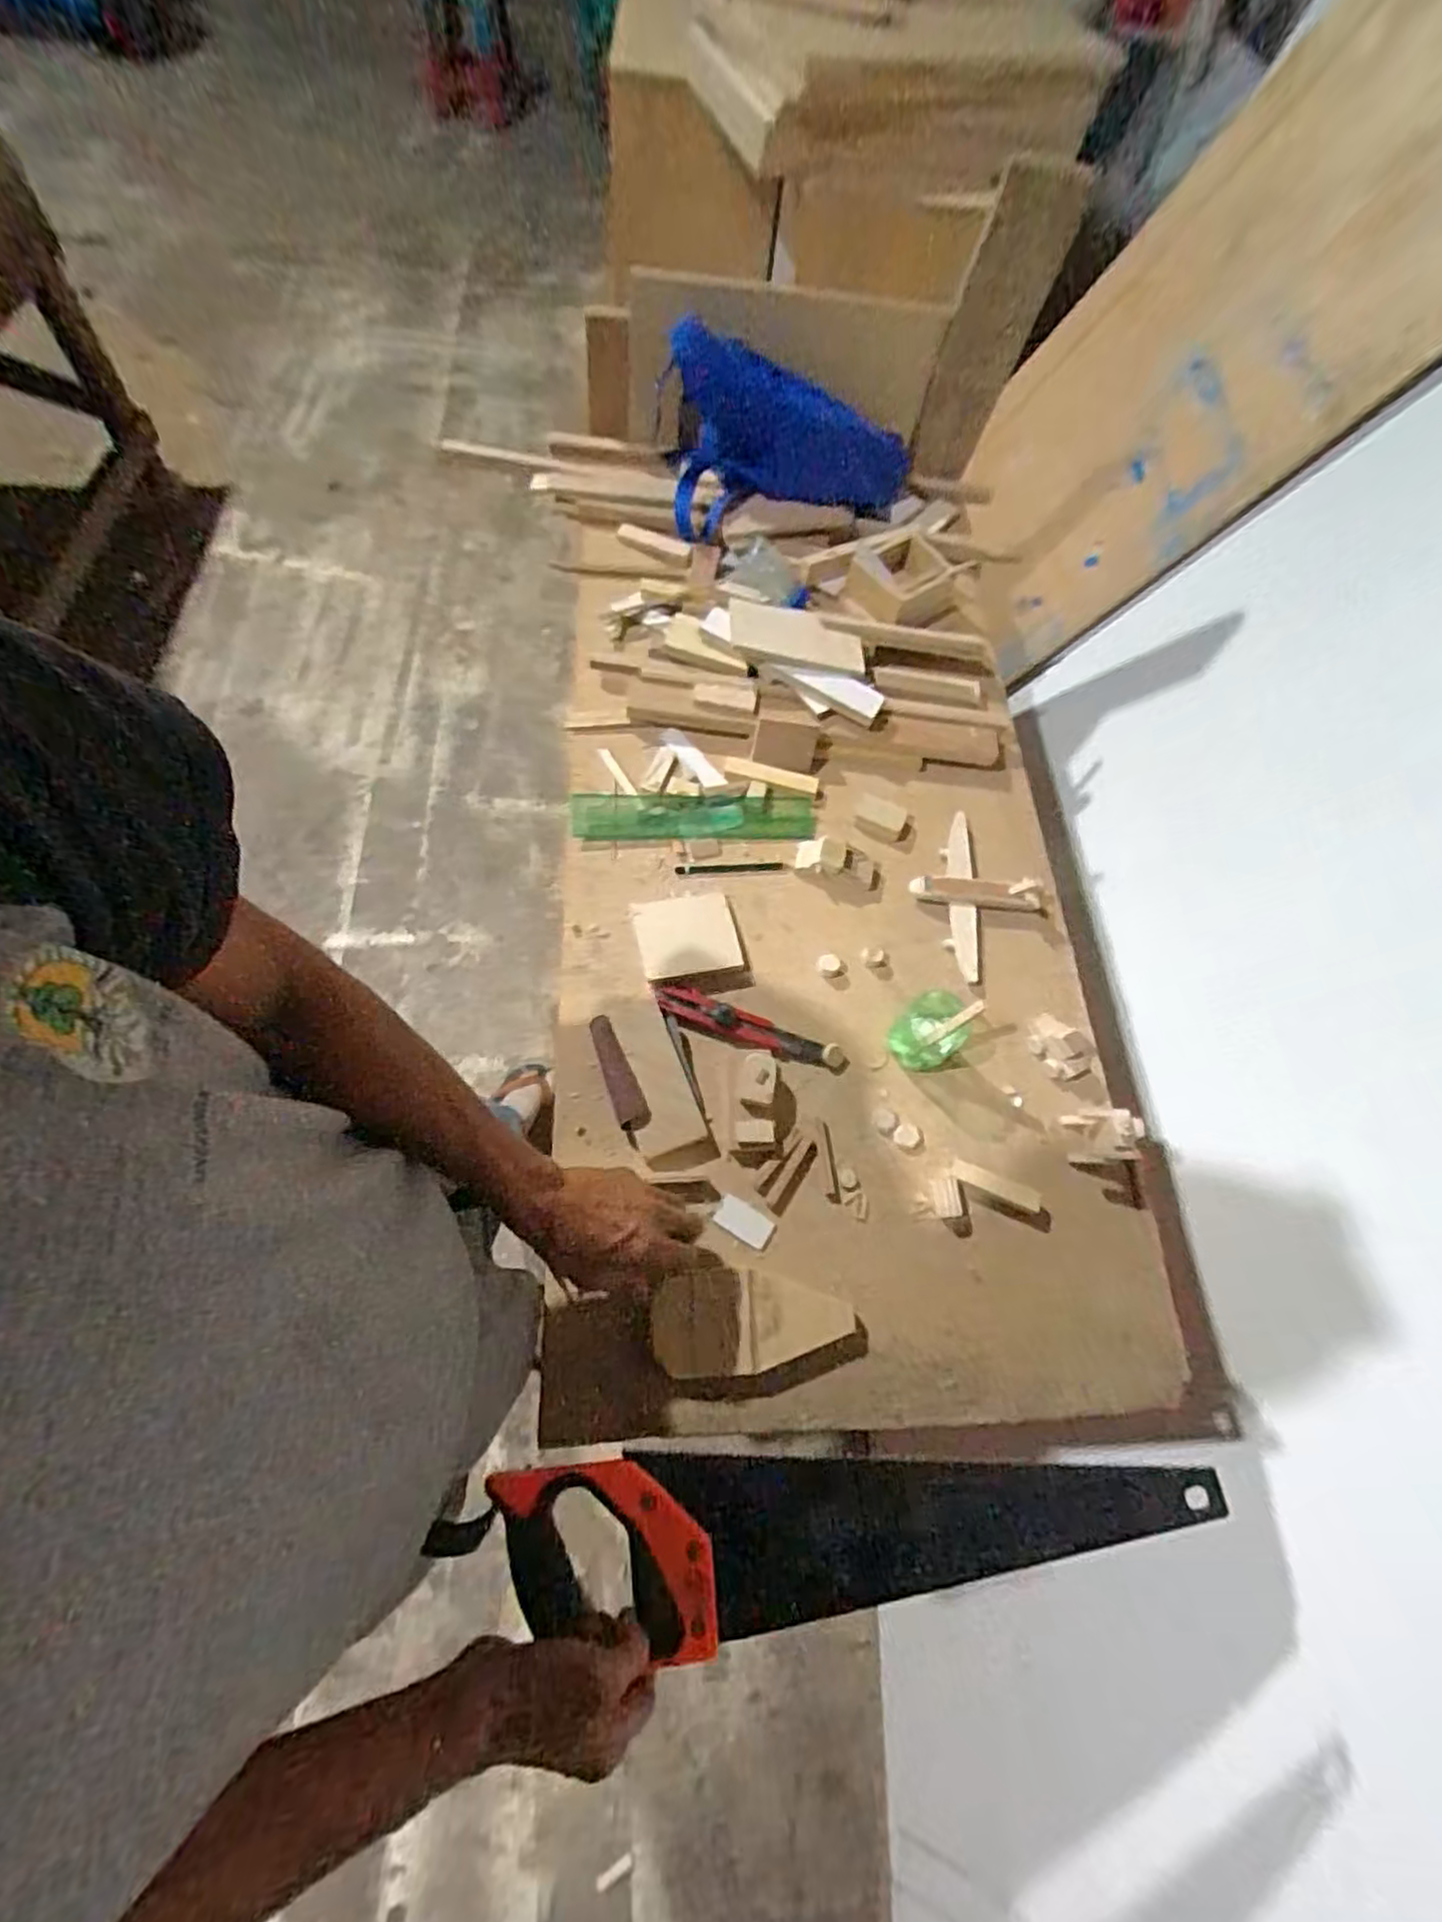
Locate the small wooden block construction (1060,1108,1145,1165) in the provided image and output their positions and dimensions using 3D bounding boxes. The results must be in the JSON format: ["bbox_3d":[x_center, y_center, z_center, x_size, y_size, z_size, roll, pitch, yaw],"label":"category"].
[{"bbox_3d":[0.346,0.156,0.652,0.045,0.061,0.048,4,65,-4],"label":"small wooden block construction"}]

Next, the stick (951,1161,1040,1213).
[{"bbox_3d":[0.245,0.202,0.649,0.079,0.014,0.018,24,65,5],"label":"stick"}]

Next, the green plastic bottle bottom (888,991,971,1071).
[{"bbox_3d":[0.197,0.067,0.683,0.062,0.068,0.056,-31,72,-19],"label":"green plastic bottle bottom"}]

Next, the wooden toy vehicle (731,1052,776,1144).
[{"bbox_3d":[0.029,0.123,0.655,0.038,0.031,0.081,4,65,-5],"label":"wooden toy vehicle"}]

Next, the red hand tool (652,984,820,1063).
[{"bbox_3d":[0.017,0.061,0.694,0.163,0.012,0.031,23,65,4],"label":"red hand tool"}]

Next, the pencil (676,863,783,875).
[{"bbox_3d":[0.010,-0.098,0.769,0.113,0.004,0.011,-1,65,-7],"label":"pencil"}]

